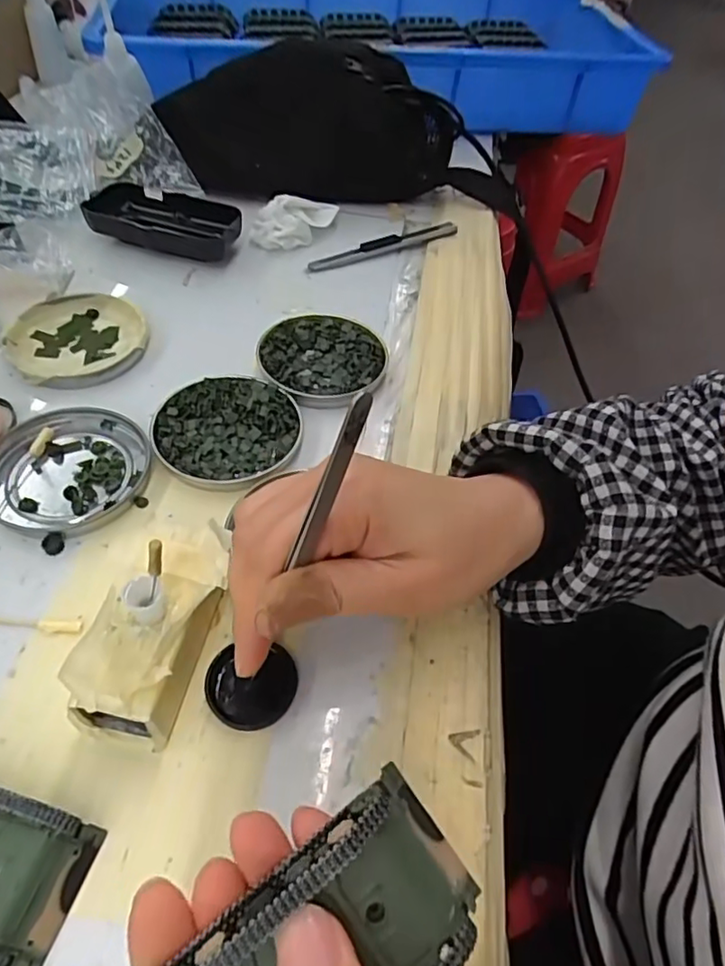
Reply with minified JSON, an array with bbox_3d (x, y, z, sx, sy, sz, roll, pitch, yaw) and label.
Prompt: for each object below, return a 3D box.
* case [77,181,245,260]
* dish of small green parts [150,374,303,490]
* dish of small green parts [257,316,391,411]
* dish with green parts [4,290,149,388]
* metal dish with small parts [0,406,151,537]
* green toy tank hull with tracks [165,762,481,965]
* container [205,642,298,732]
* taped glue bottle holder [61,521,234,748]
[{"bbox_3d":[-0.149,-0.190,0.437,0.108,0.026,0.052,15,51,8],"label":"case"},{"bbox_3d":[-0.073,-0.030,0.324,0.077,0.008,0.076,2,51,-2],"label":"dish of small green parts"},{"bbox_3d":[-0.024,-0.078,0.368,0.077,0.010,0.076,2,51,-2],"label":"dish of small green parts"},{"bbox_3d":[-0.174,-0.090,0.363,0.077,0.010,0.078,2,51,-2],"label":"dish with green parts"},{"bbox_3d":[-0.151,-0.008,0.302,0.074,0.008,0.078,2,51,-2],"label":"metal dish with small parts"},{"bbox_3d":[-0.017,0.118,0.142,0.097,0.020,0.043,-35,89,-18],"label":"green toy tank hull with tracks"},{"bbox_3d":[-0.045,0.083,0.241,0.036,0.006,0.032,-5,51,-8],"label":"container"},{"bbox_3d":[-0.079,0.056,0.236,0.043,0.041,0.086,12,51,6],"label":"taped glue bottle holder"}]

